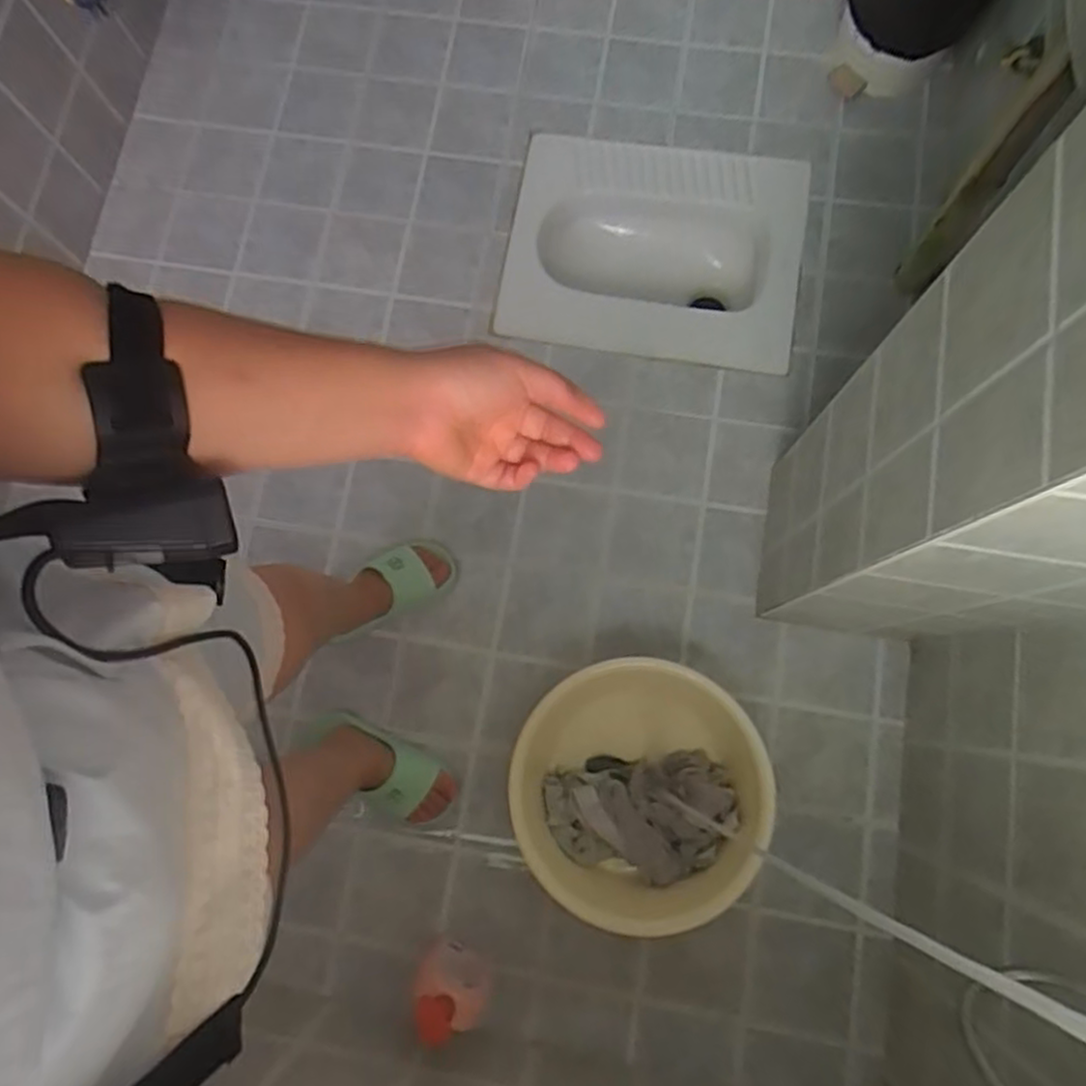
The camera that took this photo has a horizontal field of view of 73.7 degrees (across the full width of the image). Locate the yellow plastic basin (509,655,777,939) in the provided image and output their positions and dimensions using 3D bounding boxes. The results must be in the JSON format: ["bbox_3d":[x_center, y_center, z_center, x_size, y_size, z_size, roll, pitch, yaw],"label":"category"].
[{"bbox_3d":[0.132,0.351,1.040,0.358,0.128,0.334,0,78,1],"label":"yellow plastic basin"}]

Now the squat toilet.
[{"bbox_3d":[0.202,-0.514,1.367,0.528,0.179,0.418,8,79,5],"label":"squat toilet"}]

